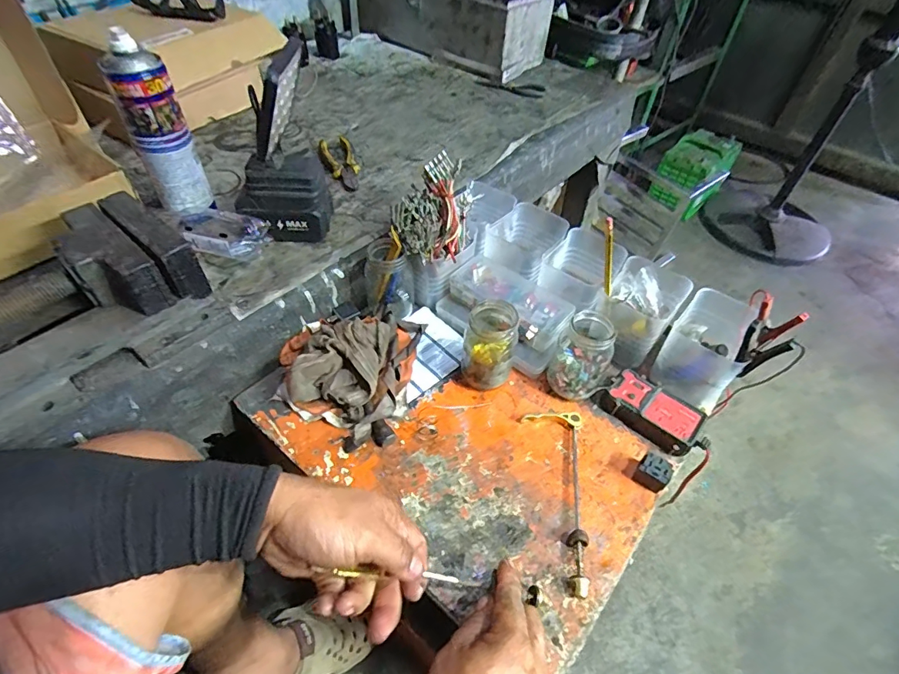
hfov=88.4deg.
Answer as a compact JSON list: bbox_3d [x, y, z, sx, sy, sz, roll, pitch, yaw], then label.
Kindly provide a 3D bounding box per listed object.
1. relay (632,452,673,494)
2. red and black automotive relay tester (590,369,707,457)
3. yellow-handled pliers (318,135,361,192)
[{"bbox_3d":[0.217,0.146,0.492,0.027,0.028,0.031,-35,59,-28],"label":"relay"},{"bbox_3d":[0.237,0.085,0.547,0.112,0.025,0.066,37,57,26],"label":"red and black automotive relay tester"},{"bbox_3d":[-0.179,-0.285,0.757,0.054,0.019,0.148,-15,51,-16],"label":"yellow-handled pliers"}]

